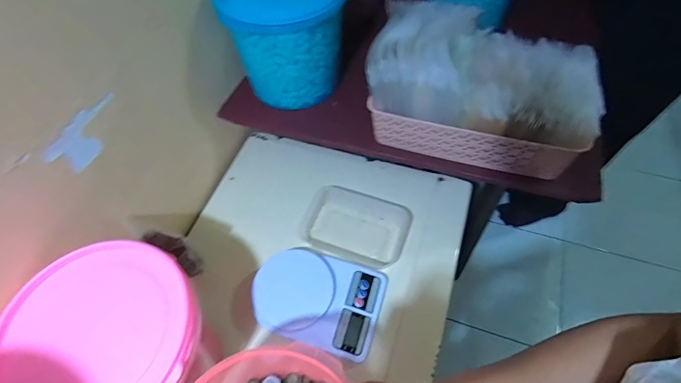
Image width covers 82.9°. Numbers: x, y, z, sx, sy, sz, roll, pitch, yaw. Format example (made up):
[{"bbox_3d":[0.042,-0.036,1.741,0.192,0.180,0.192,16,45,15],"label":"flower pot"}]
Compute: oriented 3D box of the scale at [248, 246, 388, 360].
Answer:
[{"bbox_3d":[-0.037,0.165,0.604,0.196,0.035,0.138,13,57,13],"label":"scale"}]

